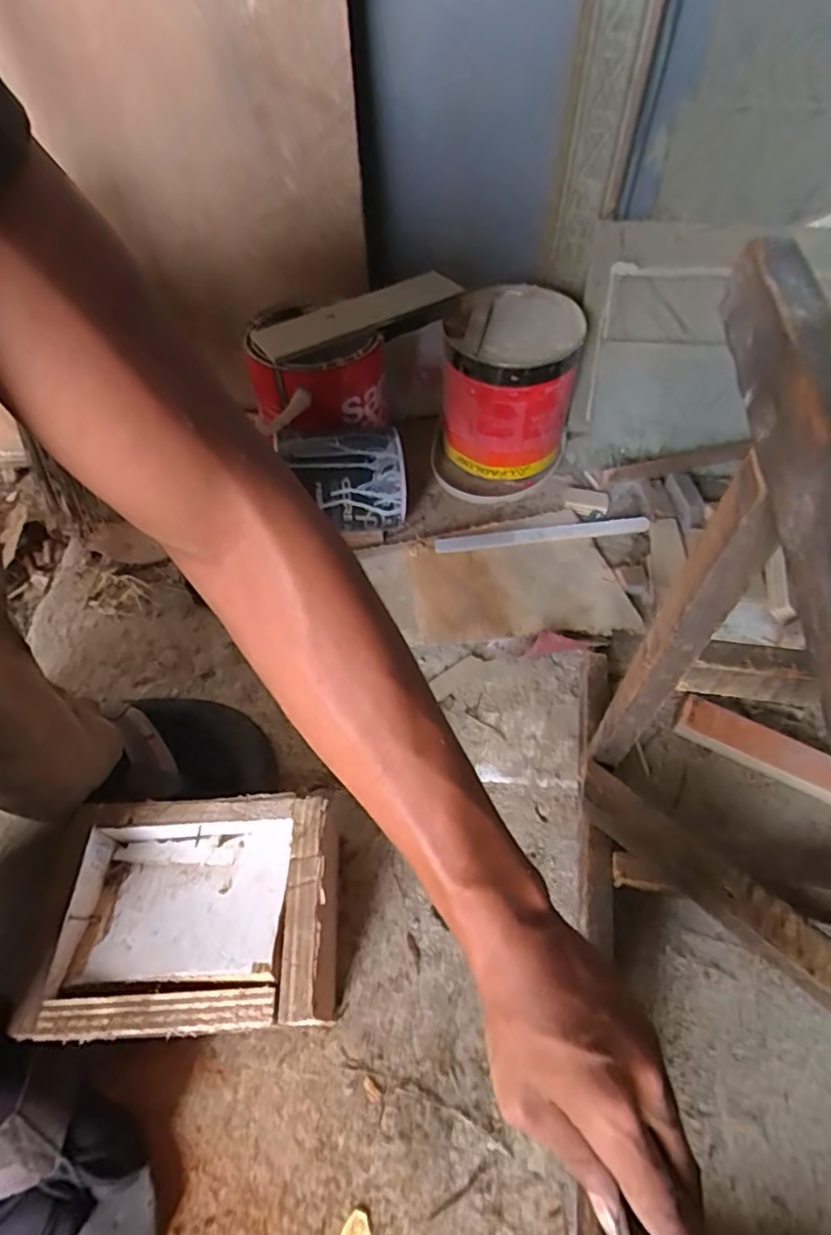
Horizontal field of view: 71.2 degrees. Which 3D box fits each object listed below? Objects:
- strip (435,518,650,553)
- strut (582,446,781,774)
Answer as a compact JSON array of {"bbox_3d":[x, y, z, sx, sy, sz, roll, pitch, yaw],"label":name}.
[{"bbox_3d":[0.137,-0.091,0.632,0.230,0.010,0.021,-6,54,-4],"label":"strip"},{"bbox_3d":[0.137,0.023,0.324,0.026,0.255,0.021,30,59,20],"label":"strut"}]

